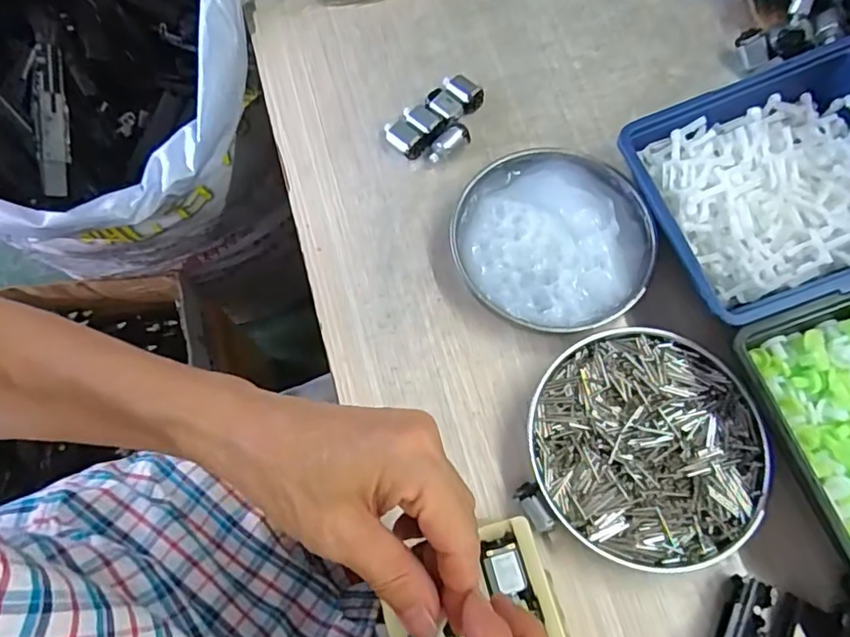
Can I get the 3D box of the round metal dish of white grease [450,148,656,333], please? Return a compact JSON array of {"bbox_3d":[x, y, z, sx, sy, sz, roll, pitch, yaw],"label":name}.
[{"bbox_3d":[0.086,-0.055,0.391,0.128,0.026,0.129,-1,70,1],"label":"round metal dish of white grease"}]

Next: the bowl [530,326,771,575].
[{"bbox_3d":[0.130,0.075,0.346,0.127,0.023,0.134,-1,70,1],"label":"bowl"}]

